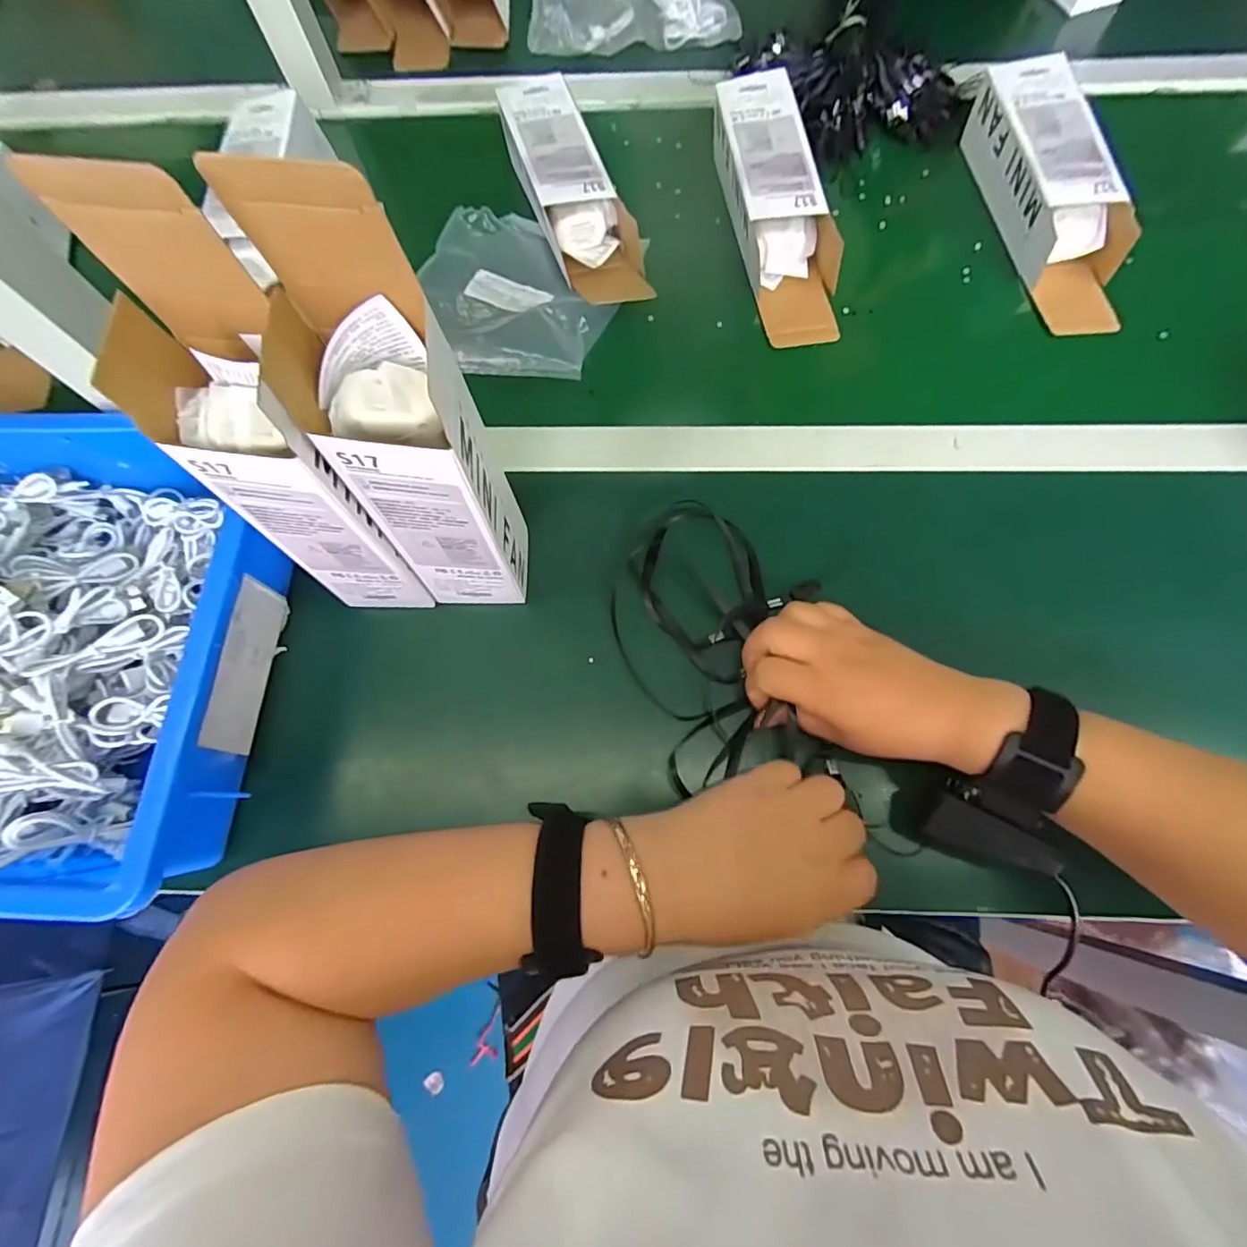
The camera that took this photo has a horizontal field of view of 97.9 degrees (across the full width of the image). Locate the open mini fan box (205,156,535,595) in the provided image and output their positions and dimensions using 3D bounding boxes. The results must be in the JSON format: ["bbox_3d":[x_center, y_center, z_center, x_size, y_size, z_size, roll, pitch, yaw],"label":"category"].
[{"bbox_3d":[-0.101,-0.082,0.284,0.069,0.239,0.078,-3,72,1],"label":"open mini fan box"}]

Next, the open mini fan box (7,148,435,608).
[{"bbox_3d":[-0.165,-0.083,0.272,0.066,0.226,0.071,-5,72,1],"label":"open mini fan box"}]

